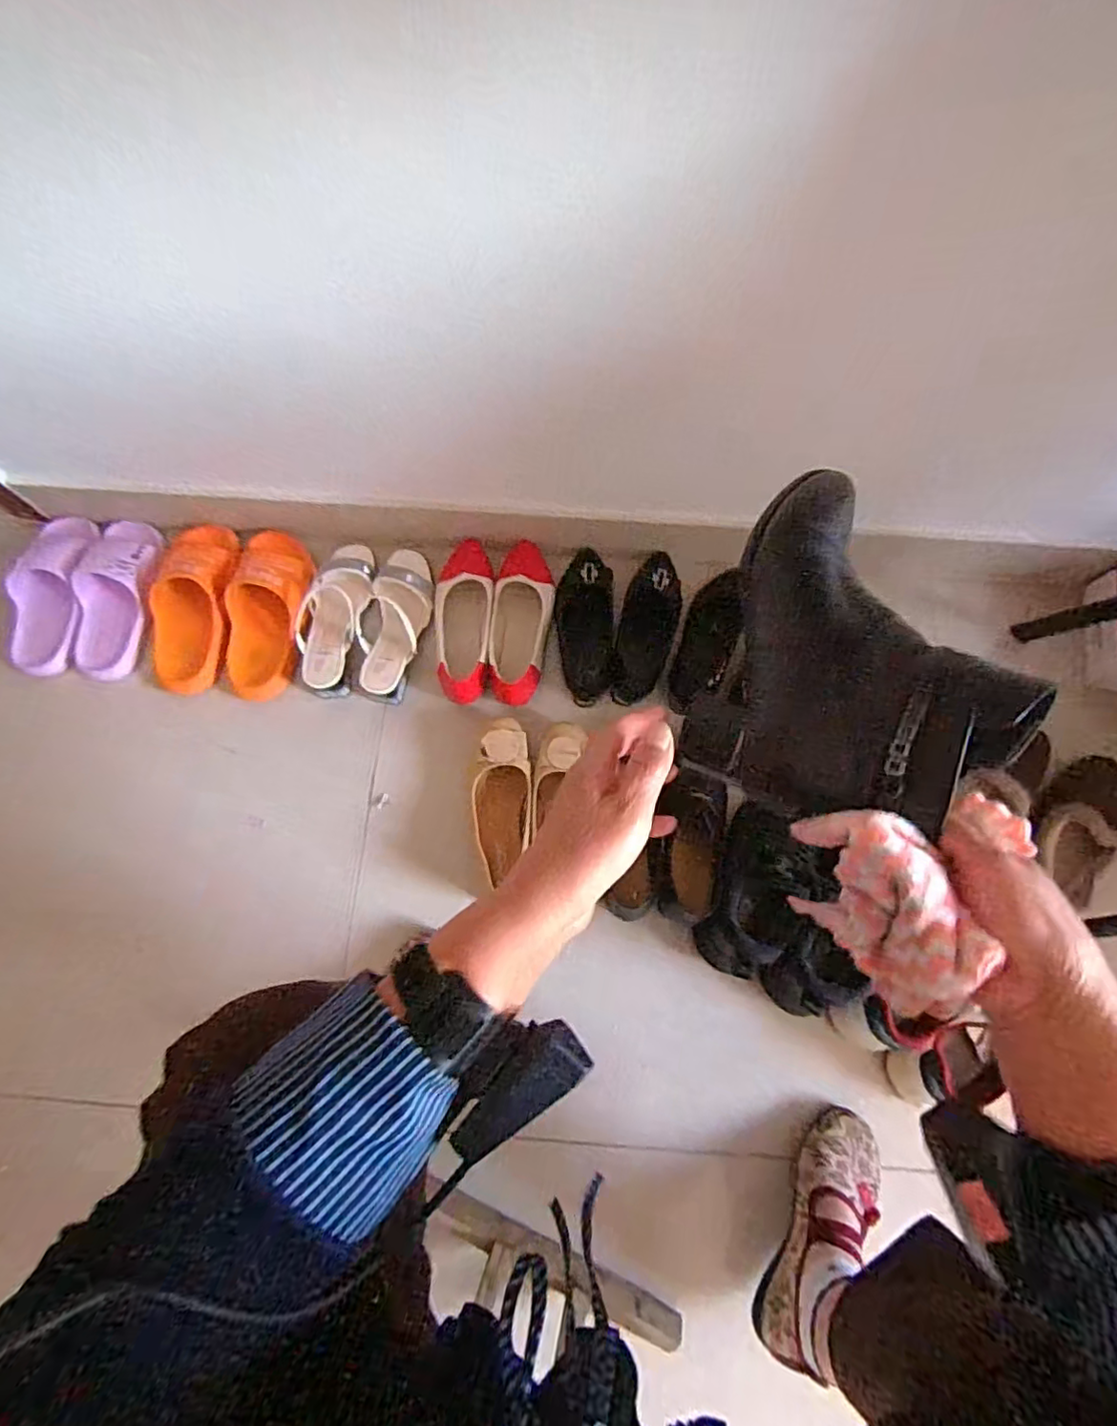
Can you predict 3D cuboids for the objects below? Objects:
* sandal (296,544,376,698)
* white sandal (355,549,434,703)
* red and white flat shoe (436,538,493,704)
[{"bbox_3d":[-0.316,-0.145,0.886,0.087,0.058,0.241,2,74,1],"label":"sandal"},{"bbox_3d":[-0.235,-0.136,0.891,0.096,0.074,0.240,4,74,1],"label":"white sandal"},{"bbox_3d":[-0.136,-0.135,0.892,0.078,0.050,0.247,1,74,0],"label":"red and white flat shoe"}]

